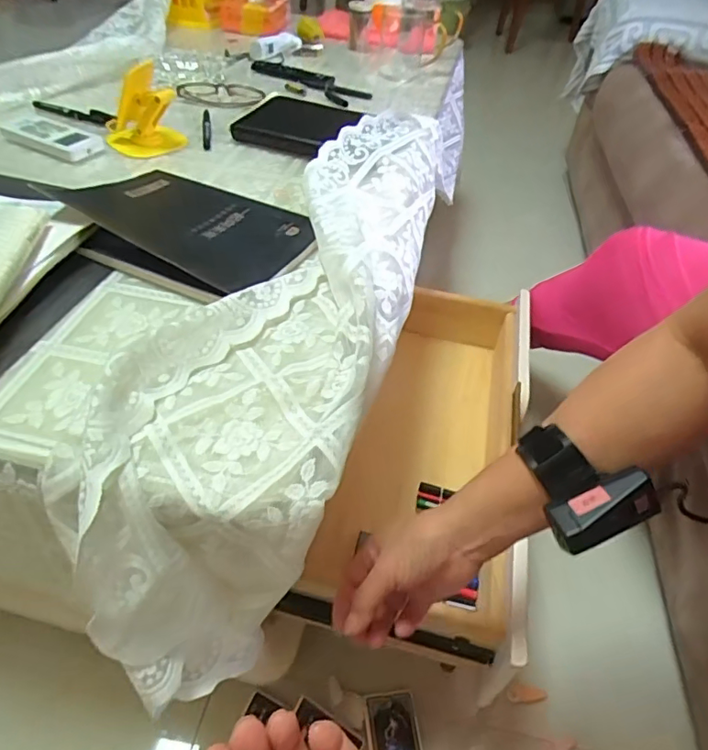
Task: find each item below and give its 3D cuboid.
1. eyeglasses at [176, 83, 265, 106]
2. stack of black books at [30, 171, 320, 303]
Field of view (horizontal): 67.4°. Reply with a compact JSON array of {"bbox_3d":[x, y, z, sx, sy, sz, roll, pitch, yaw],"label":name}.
[{"bbox_3d":[-0.203,-0.432,0.819,0.134,0.029,0.045,6,44,1],"label":"eyeglasses"},{"bbox_3d":[-0.168,-0.160,0.537,0.241,0.036,0.174,21,46,15],"label":"stack of black books"}]

